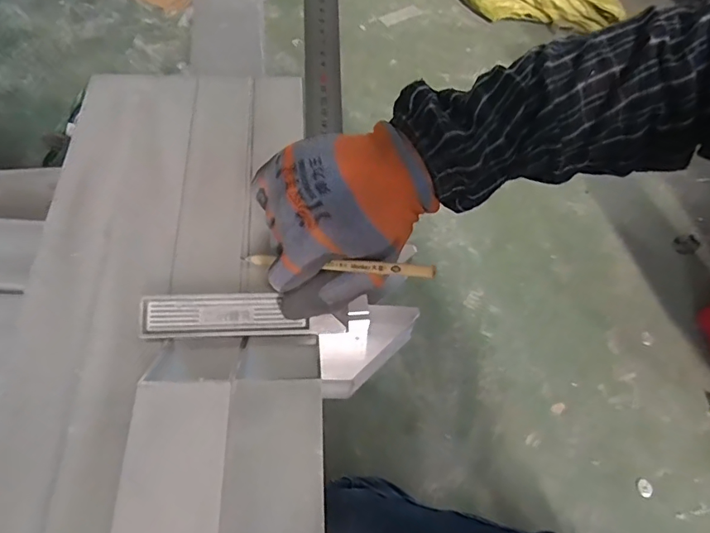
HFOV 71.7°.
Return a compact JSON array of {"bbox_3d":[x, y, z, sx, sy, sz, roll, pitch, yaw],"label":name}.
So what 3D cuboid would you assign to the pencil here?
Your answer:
[{"bbox_3d":[-0.018,-0.001,0.326,0.152,0.007,0.008,4,57,33],"label":"pencil"}]

